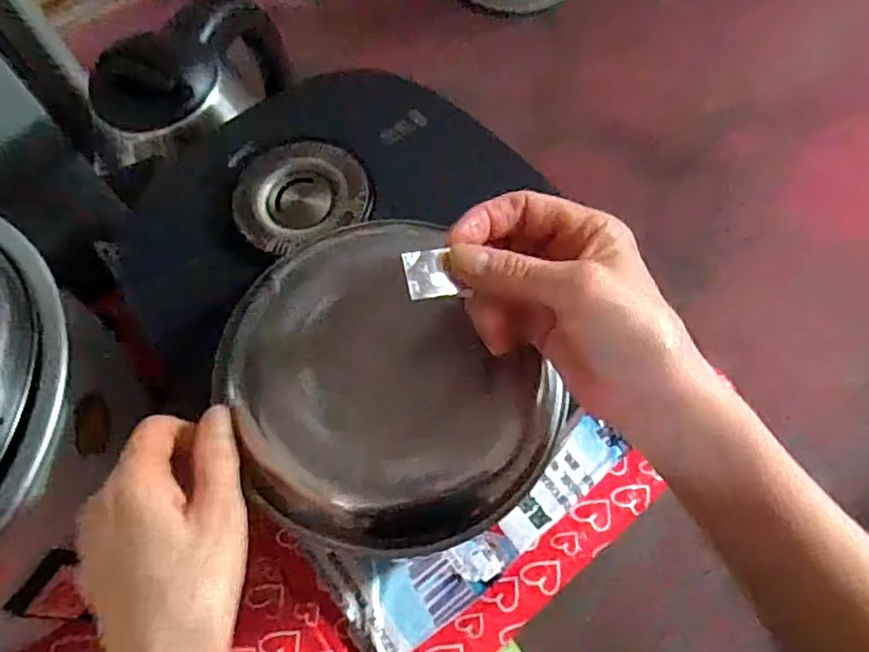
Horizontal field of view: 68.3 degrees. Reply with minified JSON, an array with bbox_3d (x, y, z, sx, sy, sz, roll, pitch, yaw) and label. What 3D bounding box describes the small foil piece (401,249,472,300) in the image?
[{"bbox_3d":[-0.001,-0.023,0.283,0.023,0.004,0.022,-11,92,-14],"label":"small foil piece"}]

